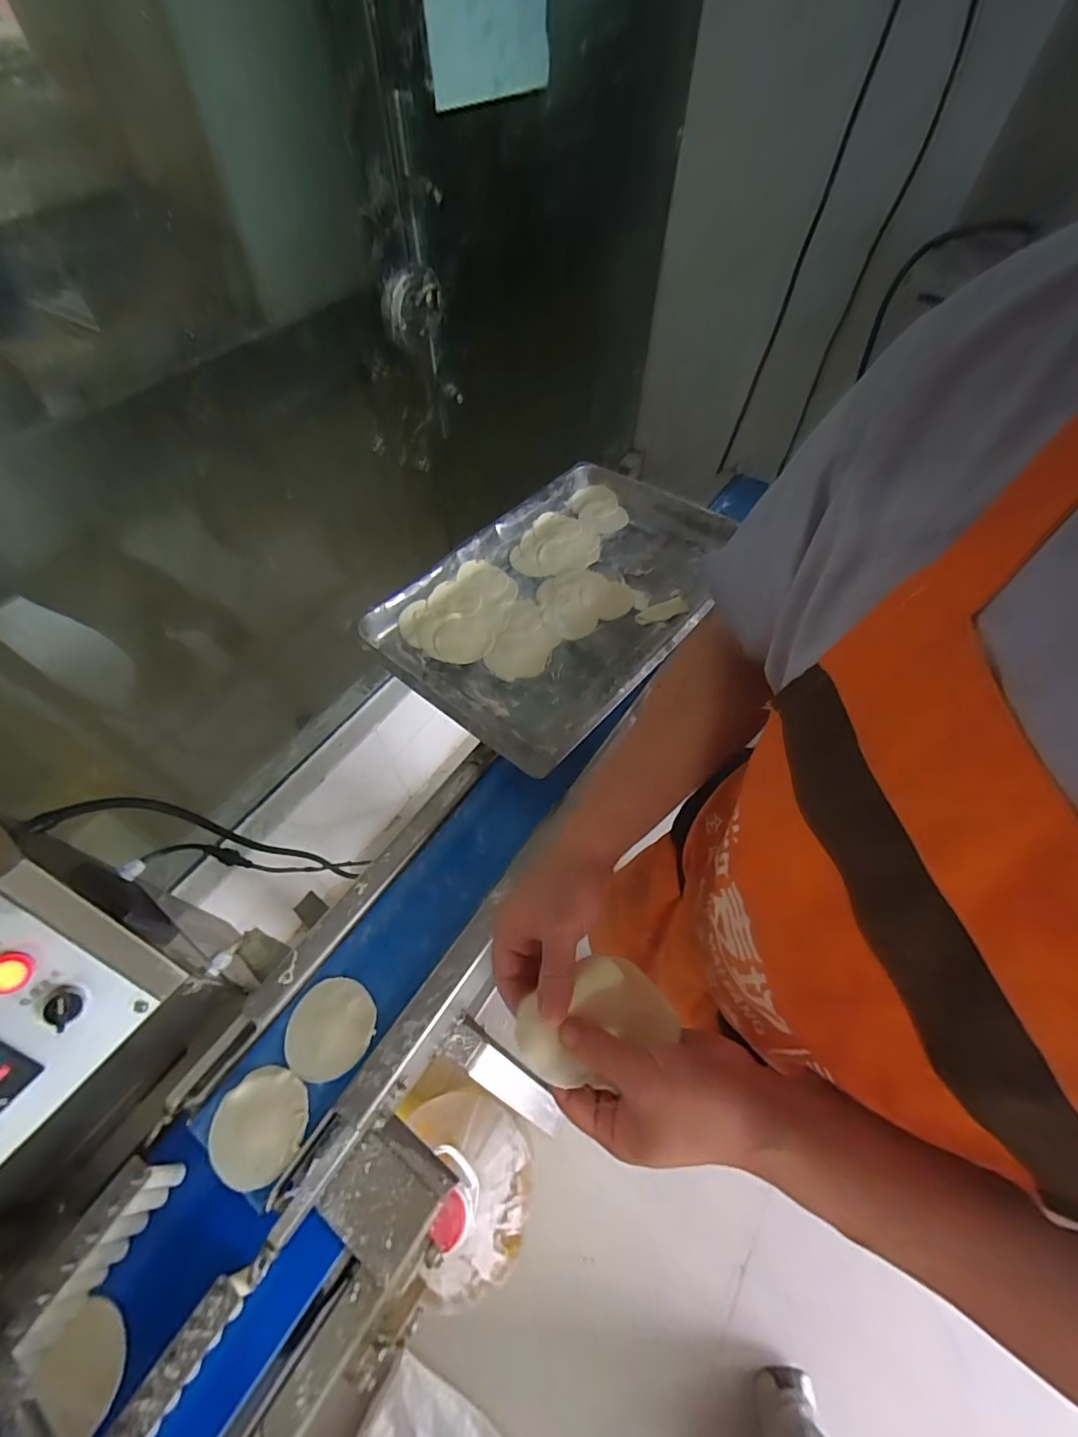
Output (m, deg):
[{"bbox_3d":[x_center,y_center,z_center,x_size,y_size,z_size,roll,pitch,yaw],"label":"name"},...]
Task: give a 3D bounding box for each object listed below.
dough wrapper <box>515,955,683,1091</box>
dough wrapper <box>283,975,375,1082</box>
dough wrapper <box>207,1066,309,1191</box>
[{"bbox_3d":[0.039,0.201,0.356,0.110,0.015,0.063,-10,57,-23],"label":"dough wrapper"},{"bbox_3d":[-0.204,0.304,0.512,0.080,0.004,0.083,1,52,-2],"label":"dough wrapper"},{"bbox_3d":[-0.251,0.365,0.469,0.085,0.004,0.082,-1,55,2],"label":"dough wrapper"}]

